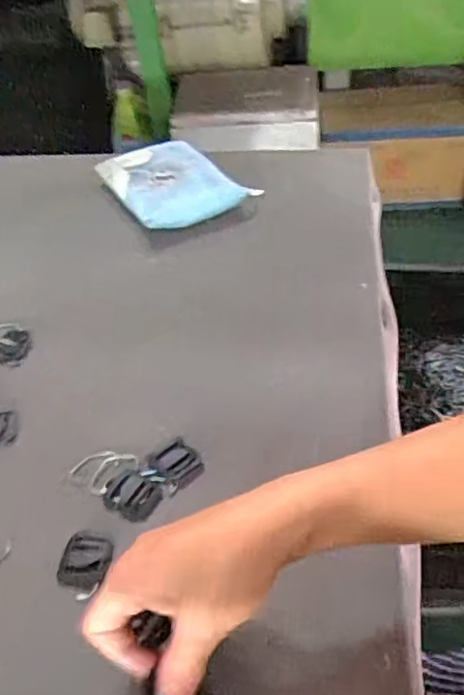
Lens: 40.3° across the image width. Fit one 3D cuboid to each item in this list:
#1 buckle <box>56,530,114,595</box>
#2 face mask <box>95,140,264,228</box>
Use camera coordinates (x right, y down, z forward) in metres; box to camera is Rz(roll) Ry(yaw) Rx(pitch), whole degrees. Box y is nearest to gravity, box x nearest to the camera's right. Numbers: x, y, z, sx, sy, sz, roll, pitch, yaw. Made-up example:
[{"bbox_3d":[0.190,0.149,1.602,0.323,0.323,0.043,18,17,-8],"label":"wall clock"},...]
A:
[{"bbox_3d":[-0.094,0.135,0.403,0.029,0.006,0.038,9,45,11],"label":"buckle"},{"bbox_3d":[-0.072,-0.189,0.706,0.121,0.021,0.173,-31,51,-26],"label":"face mask"}]

